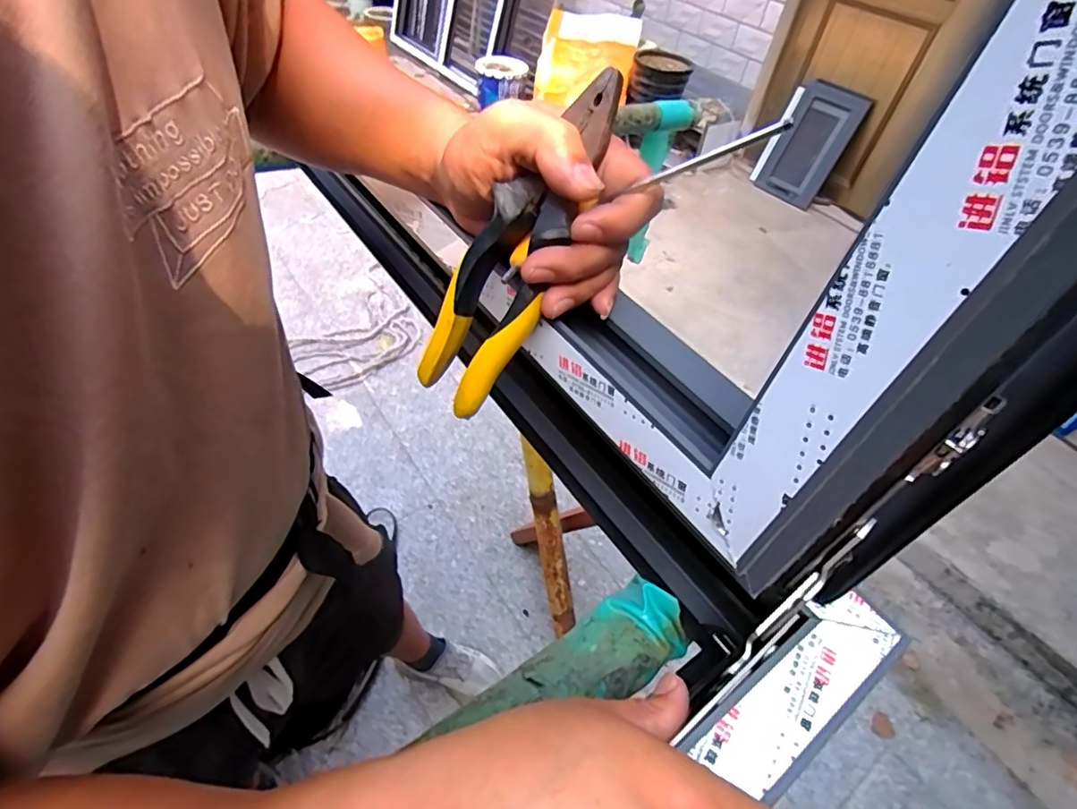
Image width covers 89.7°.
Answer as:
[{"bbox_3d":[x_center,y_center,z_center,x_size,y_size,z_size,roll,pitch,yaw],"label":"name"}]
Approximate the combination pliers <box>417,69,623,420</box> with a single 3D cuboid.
[{"bbox_3d":[-0.012,-0.084,0.300,0.050,0.191,0.017,38,19,24],"label":"combination pliers"}]

